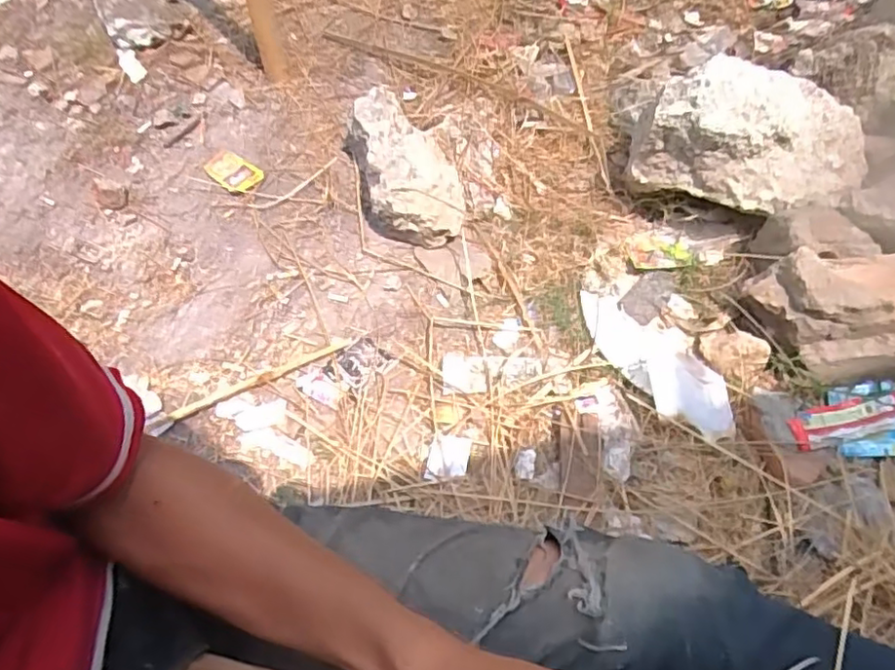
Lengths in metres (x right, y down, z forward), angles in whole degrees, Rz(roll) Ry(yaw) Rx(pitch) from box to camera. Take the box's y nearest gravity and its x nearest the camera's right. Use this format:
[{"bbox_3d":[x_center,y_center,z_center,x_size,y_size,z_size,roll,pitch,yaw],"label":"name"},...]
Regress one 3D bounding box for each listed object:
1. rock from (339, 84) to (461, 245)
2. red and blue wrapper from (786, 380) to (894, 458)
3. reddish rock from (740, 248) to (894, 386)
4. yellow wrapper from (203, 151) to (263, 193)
[{"bbox_3d":[-0.071,-0.296,1.055,0.170,0.127,0.276,-11,62,-10],"label":"rock"},{"bbox_3d":[0.573,0.117,0.870,0.203,0.036,0.104,0,59,-2],"label":"red and blue wrapper"},{"bbox_3d":[0.622,-0.029,0.874,0.349,0.117,0.159,2,61,-3],"label":"reddish rock"},{"bbox_3d":[-0.386,-0.295,1.106,0.109,0.015,0.063,36,65,16],"label":"yellow wrapper"}]

